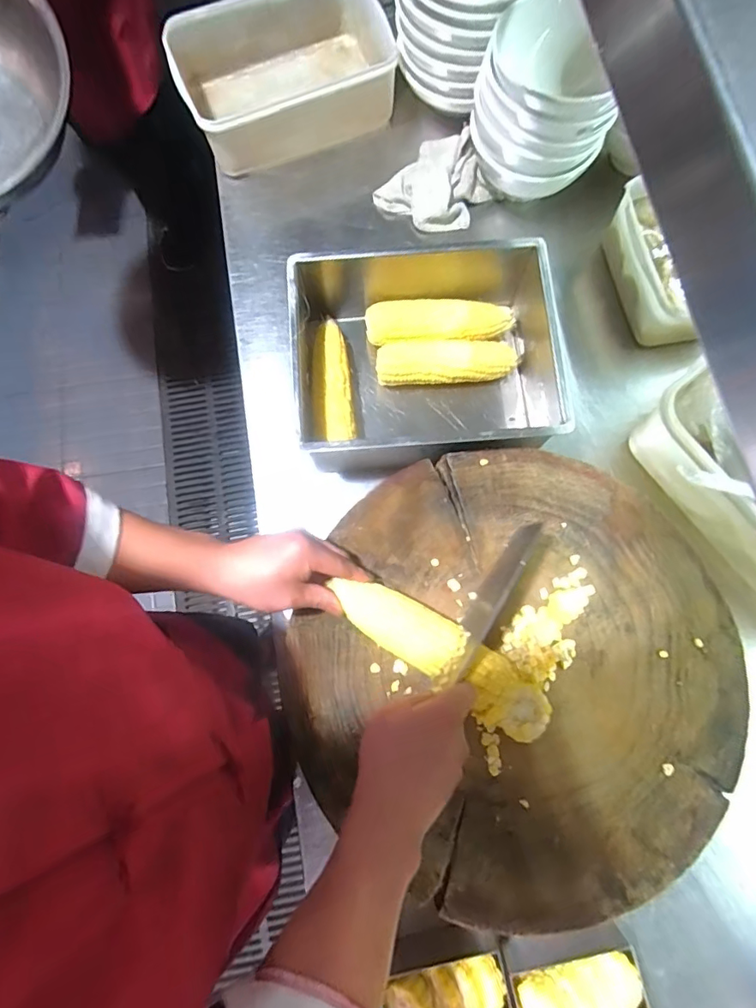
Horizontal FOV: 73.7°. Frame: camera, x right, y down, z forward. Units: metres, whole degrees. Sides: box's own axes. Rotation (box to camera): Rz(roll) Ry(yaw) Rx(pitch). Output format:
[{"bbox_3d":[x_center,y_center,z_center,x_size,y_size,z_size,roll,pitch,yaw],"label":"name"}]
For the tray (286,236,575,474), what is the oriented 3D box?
[{"bbox_3d":[0.059,-0.170,0.626,0.308,0.140,0.245,-3,77,0],"label":"tray"}]

